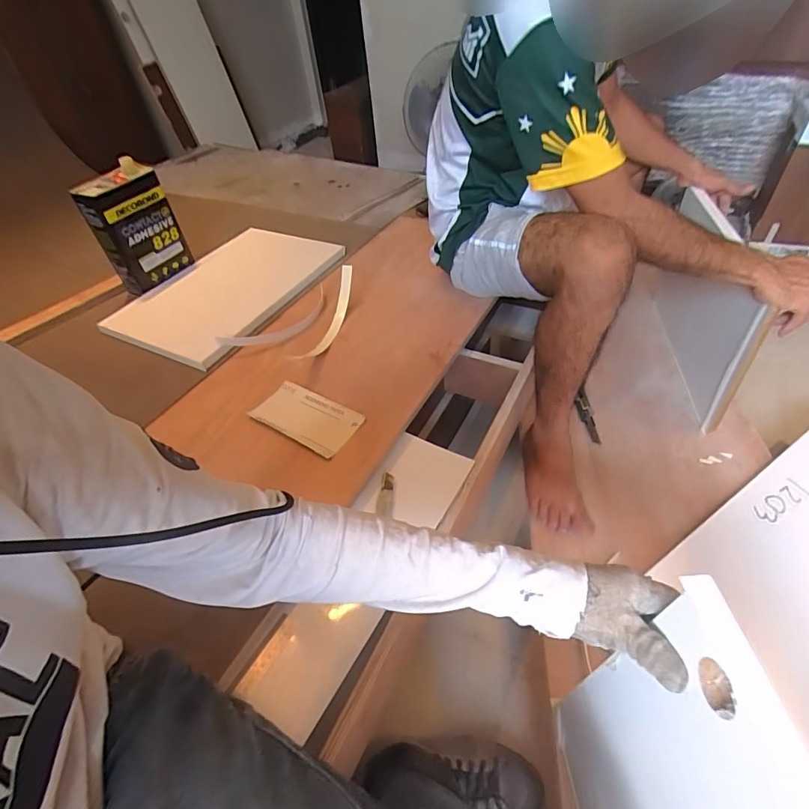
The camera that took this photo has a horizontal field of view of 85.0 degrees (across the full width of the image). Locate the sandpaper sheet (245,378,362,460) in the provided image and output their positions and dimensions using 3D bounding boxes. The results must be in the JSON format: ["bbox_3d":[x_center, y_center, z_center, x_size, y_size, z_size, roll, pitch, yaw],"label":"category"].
[{"bbox_3d":[-0.168,0.024,0.760,0.182,0.014,0.102,20,51,25],"label":"sandpaper sheet"}]

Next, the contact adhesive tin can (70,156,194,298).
[{"bbox_3d":[-0.605,-0.399,1.019,0.069,0.235,0.174,18,50,23],"label":"contact adhesive tin can"}]

